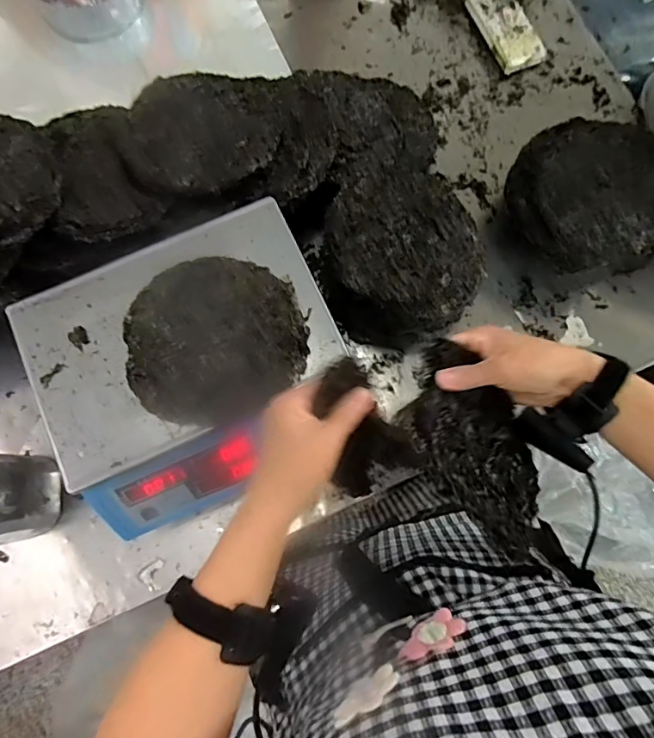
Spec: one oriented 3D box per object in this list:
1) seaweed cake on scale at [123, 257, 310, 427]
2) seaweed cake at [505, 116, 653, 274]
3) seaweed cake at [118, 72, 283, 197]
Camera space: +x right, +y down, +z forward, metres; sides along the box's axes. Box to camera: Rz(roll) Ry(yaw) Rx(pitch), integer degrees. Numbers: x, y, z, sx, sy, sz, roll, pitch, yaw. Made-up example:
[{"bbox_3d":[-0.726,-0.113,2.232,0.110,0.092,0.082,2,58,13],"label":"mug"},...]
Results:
[{"bbox_3d":[-0.122,-0.033,0.538,0.191,0.015,0.176,0,79,0],"label":"seaweed cake on scale"},{"bbox_3d":[0.368,-0.243,0.666,0.223,0.067,0.228,0,79,0],"label":"seaweed cake"},{"bbox_3d":[-0.158,-0.296,0.629,0.193,0.040,0.193,-6,66,-5],"label":"seaweed cake"}]

